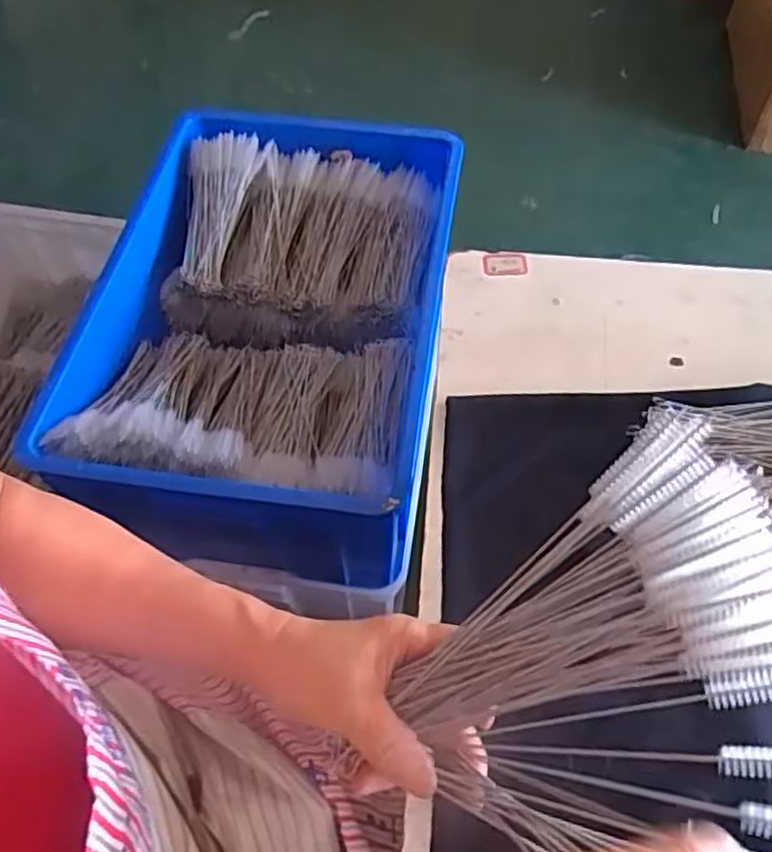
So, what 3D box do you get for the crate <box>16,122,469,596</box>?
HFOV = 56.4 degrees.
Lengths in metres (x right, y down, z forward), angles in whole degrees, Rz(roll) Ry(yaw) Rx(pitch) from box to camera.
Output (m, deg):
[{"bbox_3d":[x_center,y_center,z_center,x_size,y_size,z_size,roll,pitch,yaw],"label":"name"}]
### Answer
[{"bbox_3d":[-0.162,-0.164,0.941,0.444,0.148,0.630,7,58,5],"label":"crate"}]

